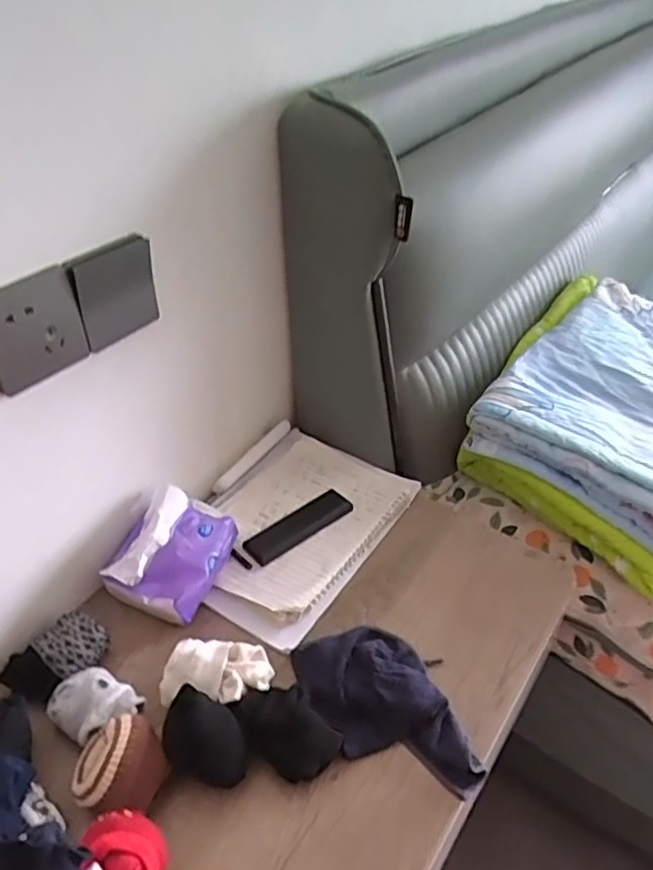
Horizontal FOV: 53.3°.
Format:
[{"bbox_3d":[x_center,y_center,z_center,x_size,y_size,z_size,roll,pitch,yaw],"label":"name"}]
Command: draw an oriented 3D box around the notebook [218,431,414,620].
[{"bbox_3d":[-0.029,0.099,0.800,0.175,0.016,0.261,27,47,22],"label":"notebook"}]

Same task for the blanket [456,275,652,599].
[{"bbox_3d":[0.428,-0.040,0.927,0.358,0.135,0.436,31,48,32],"label":"blanket"}]

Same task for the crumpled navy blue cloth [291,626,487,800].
[{"bbox_3d":[0.051,0.255,0.616,0.124,0.024,0.178,-14,41,-16],"label":"crumpled navy blue cloth"}]

